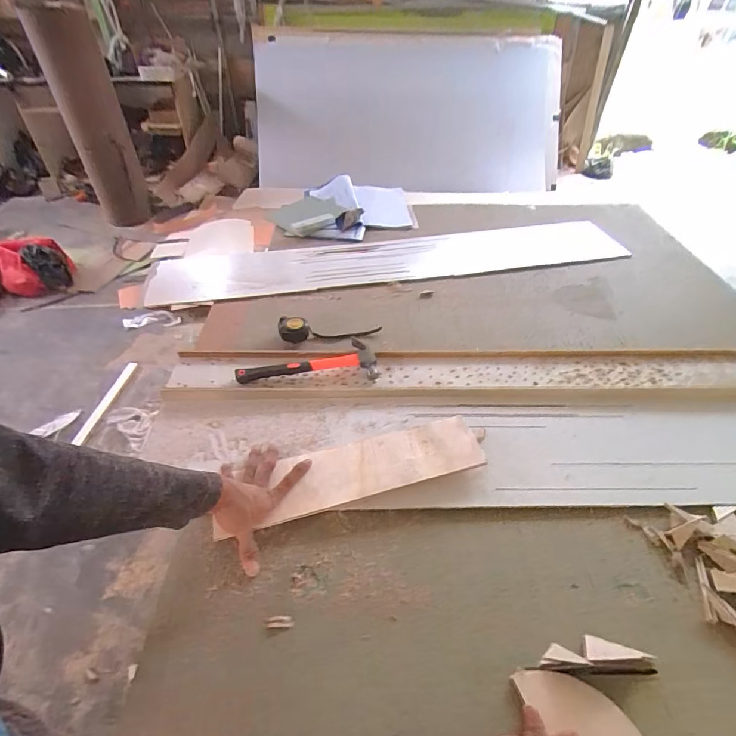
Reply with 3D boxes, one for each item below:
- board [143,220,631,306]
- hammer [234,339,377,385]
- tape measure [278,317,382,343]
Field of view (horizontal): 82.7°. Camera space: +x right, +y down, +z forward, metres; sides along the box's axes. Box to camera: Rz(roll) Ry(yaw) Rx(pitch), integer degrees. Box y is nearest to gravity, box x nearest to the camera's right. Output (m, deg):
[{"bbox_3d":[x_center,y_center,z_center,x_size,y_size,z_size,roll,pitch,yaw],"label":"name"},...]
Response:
[{"bbox_3d":[0.078,-0.308,1.157,1.294,0.025,0.231,-6,44,-7],"label":"board"},{"bbox_3d":[-0.115,-0.010,0.812,0.262,0.028,0.095,-3,46,-2],"label":"hammer"},{"bbox_3d":[-0.083,-0.088,0.902,0.219,0.040,0.062,-8,46,-7],"label":"tape measure"}]

